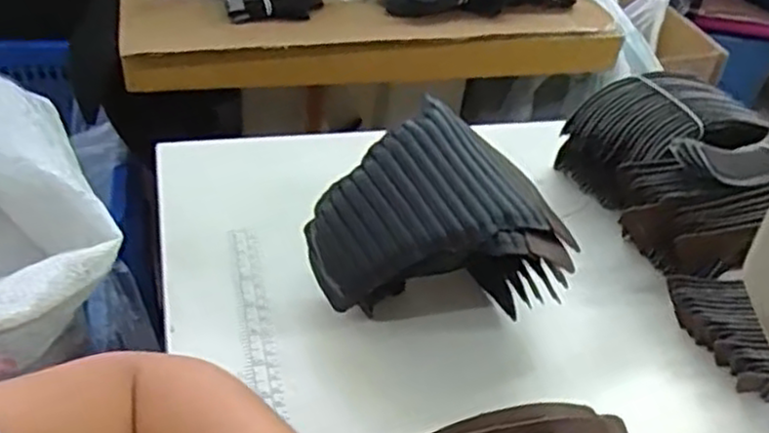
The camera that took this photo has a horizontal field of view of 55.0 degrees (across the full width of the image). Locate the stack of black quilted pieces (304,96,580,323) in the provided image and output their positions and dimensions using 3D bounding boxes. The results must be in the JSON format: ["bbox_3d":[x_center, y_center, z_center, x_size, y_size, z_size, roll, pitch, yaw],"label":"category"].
[{"bbox_3d":[0.033,0.022,0.494,0.132,0.127,0.136,-25,51,-31],"label":"stack of black quilted pieces"}]

